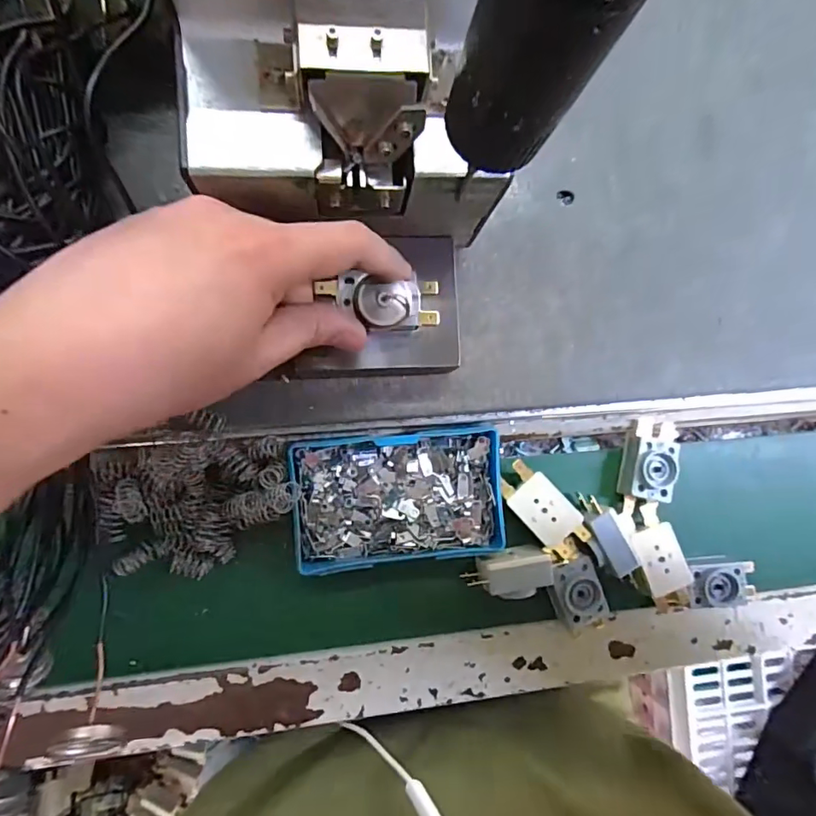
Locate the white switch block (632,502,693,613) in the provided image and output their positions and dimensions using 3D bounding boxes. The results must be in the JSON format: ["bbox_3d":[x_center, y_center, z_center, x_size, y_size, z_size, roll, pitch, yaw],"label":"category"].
[{"bbox_3d":[0.149,0.090,0.306,0.026,0.023,0.063,-18,90,-9],"label":"white switch block"}]

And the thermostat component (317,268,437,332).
[{"bbox_3d":[-0.012,-0.049,0.238,0.059,0.016,0.028,5,88,-17],"label":"thermostat component"}]

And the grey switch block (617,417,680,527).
[{"bbox_3d":[0.148,0.038,0.313,0.027,0.019,0.062,17,85,-7],"label":"grey switch block"}]

